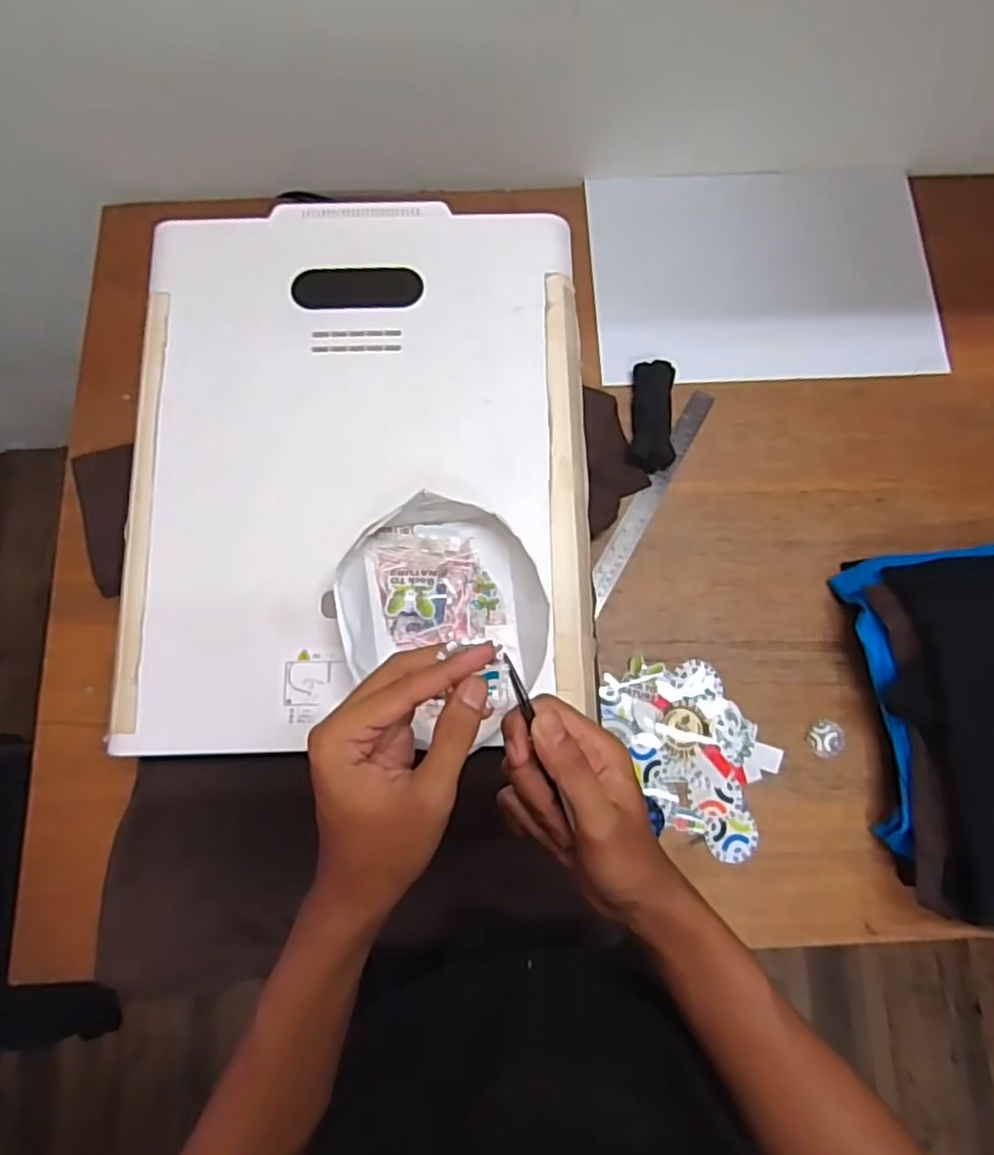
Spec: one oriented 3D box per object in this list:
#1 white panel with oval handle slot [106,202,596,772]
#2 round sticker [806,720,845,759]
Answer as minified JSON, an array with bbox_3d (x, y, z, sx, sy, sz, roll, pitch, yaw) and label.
[{"bbox_3d":[-0.121,-0.112,0.610,0.398,0.028,0.497,-2,76,-1],"label":"white panel with oval handle slot"},{"bbox_3d":[0.347,0.170,0.722,0.040,0.004,0.038,0,76,-1],"label":"round sticker"}]

